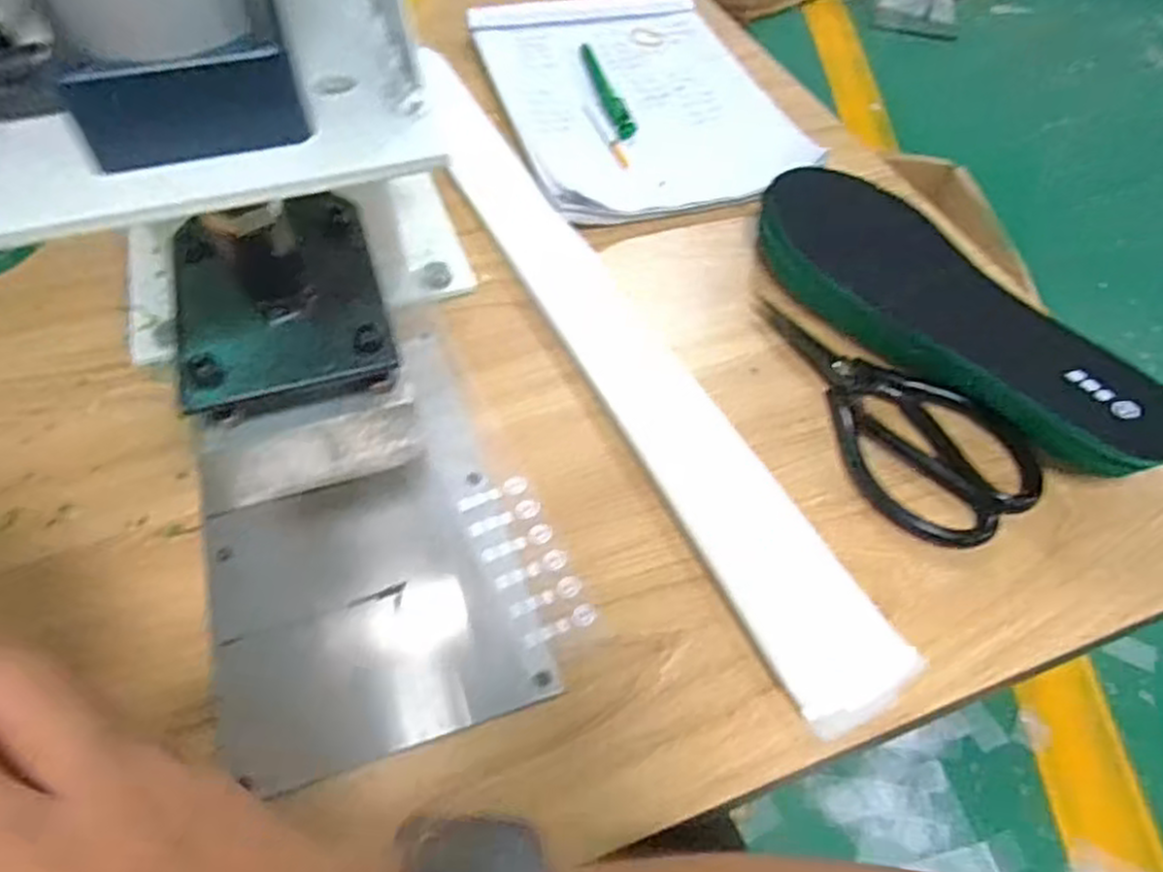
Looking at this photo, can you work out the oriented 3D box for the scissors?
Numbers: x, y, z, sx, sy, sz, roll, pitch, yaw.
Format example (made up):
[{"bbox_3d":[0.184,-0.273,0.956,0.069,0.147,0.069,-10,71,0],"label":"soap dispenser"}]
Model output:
[{"bbox_3d":[0.172,-0.020,0.420,0.088,0.011,0.178,-20,57,-15],"label":"scissors"}]

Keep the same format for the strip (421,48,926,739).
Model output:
[{"bbox_3d":[0.001,-0.085,0.460,0.056,0.014,0.545,-22,57,-16],"label":"strip"}]

